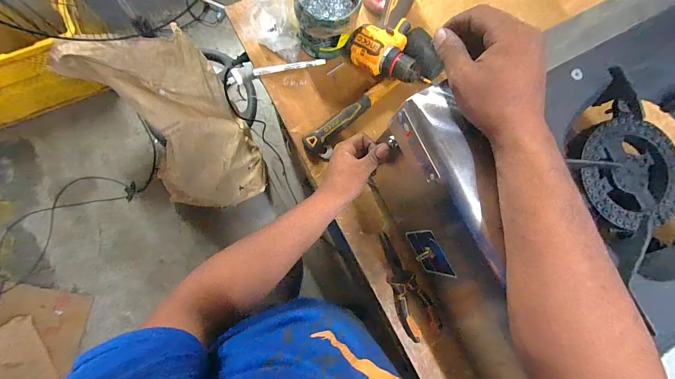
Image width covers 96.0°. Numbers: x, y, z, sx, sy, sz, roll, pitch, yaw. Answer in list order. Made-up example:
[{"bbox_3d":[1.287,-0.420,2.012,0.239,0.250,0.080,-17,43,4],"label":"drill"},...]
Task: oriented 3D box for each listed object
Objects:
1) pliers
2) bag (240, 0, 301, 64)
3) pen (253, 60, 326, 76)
[{"bbox_3d":[0.124,0.176,0.565,0.064,0.019,0.194,-24,87,-8],"label":"pliers"},{"bbox_3d":[-0.118,-0.302,0.549,0.108,0.098,0.092,16,82,-5],"label":"bag"},{"bbox_3d":[-0.092,-0.240,0.593,0.139,0.008,0.013,-14,86,-8],"label":"pen"}]

